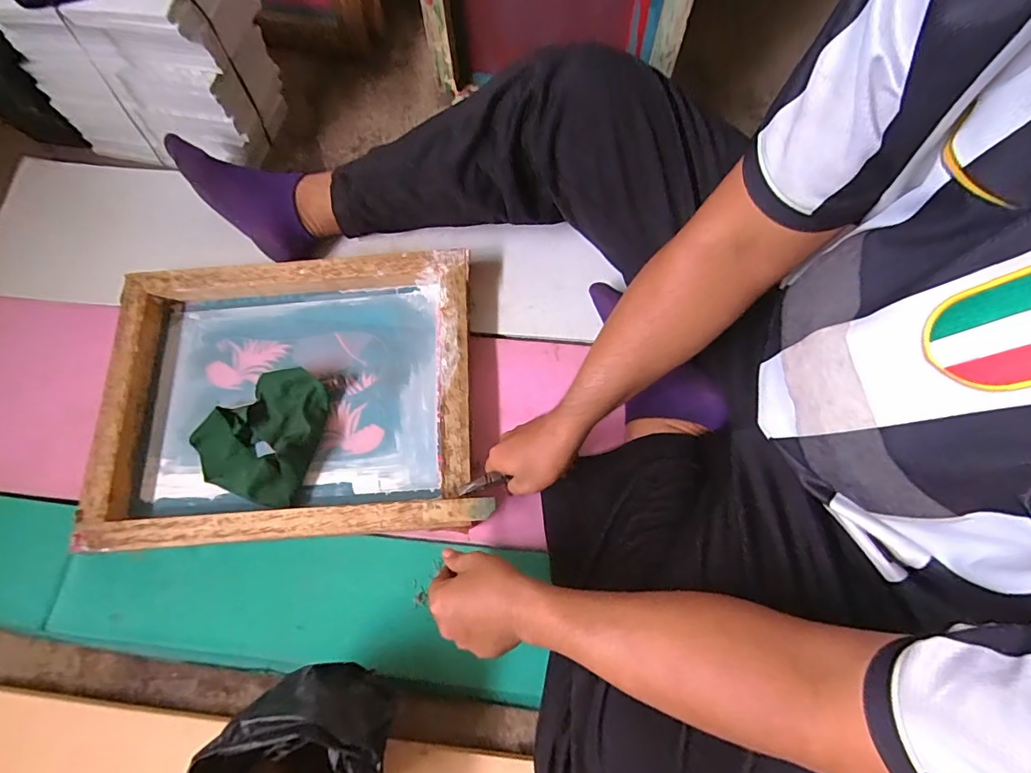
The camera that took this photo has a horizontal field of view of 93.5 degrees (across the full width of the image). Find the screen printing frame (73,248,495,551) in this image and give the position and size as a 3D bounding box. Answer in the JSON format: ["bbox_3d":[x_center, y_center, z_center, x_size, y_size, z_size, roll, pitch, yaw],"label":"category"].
[{"bbox_3d":[-0.293,0.009,0.650,0.477,0.068,0.375,-3,69,-1],"label":"screen printing frame"}]

